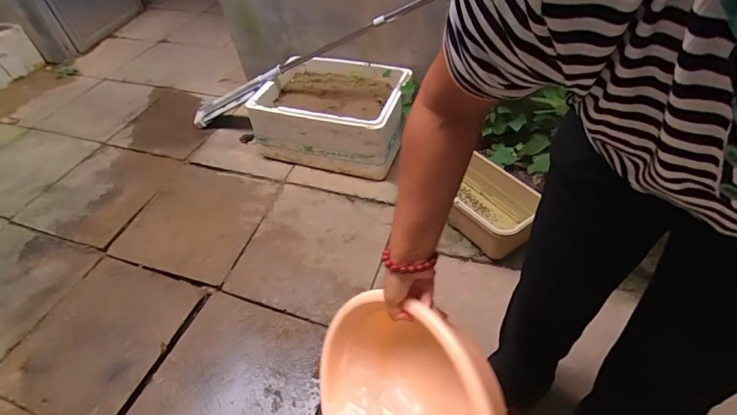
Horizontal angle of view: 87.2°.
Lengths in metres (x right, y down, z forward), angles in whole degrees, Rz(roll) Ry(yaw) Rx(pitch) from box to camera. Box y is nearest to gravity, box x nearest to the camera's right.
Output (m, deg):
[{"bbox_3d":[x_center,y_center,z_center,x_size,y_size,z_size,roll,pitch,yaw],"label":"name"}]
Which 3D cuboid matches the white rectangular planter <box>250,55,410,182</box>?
[{"bbox_3d":[-0.131,-0.402,1.619,0.587,0.260,0.422,13,51,15],"label":"white rectangular planter"}]

